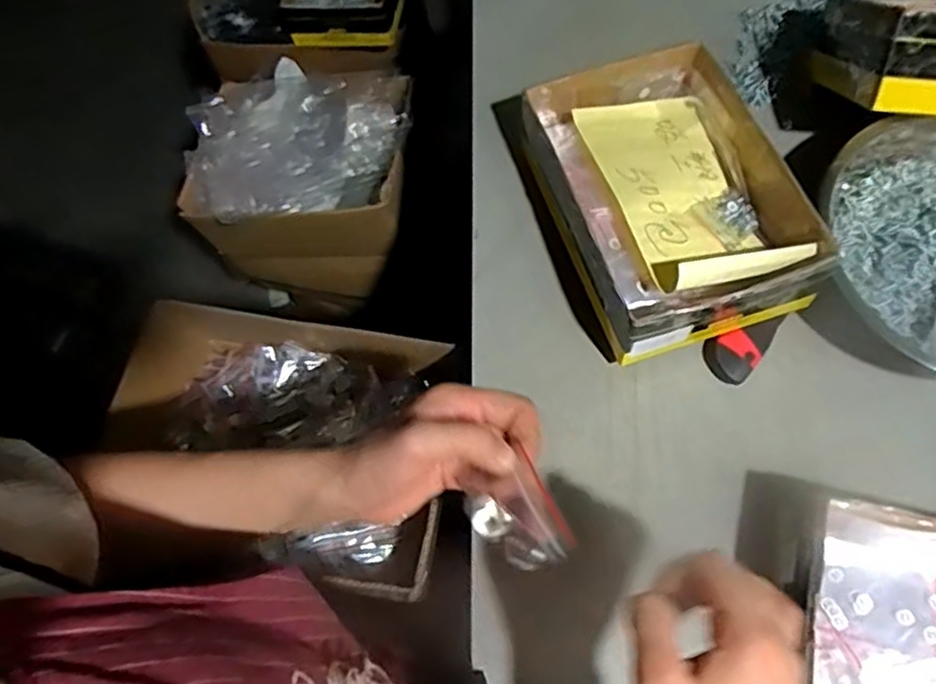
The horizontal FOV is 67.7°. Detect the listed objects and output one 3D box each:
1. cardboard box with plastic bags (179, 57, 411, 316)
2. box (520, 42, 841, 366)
[{"bbox_3d":[-0.245,-0.248,1.104,0.321,0.262,0.250,2,68,4],"label":"cardboard box with plastic bags"},{"bbox_3d":[0.171,-0.125,0.596,0.196,0.086,0.248,-17,68,-4],"label":"box"}]

